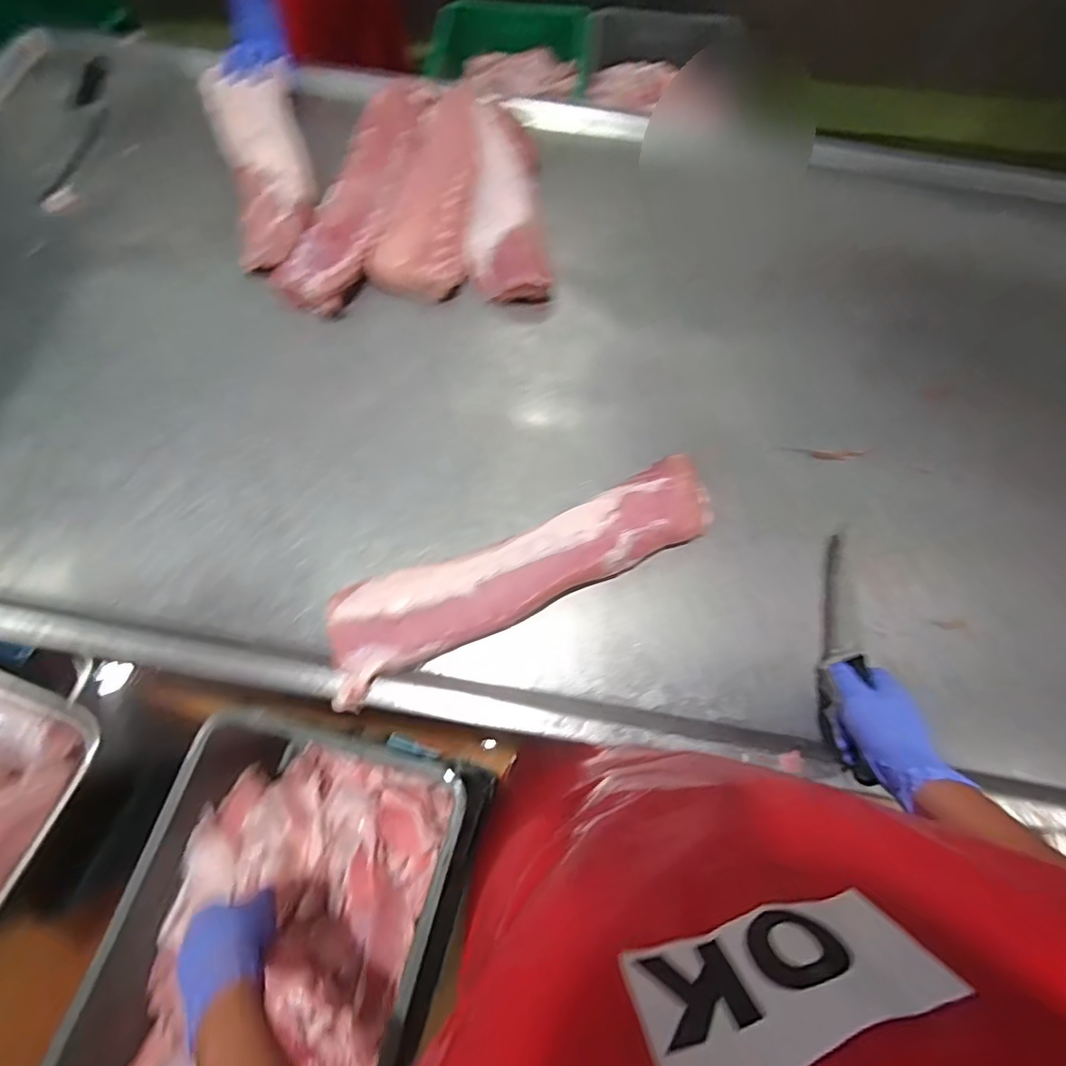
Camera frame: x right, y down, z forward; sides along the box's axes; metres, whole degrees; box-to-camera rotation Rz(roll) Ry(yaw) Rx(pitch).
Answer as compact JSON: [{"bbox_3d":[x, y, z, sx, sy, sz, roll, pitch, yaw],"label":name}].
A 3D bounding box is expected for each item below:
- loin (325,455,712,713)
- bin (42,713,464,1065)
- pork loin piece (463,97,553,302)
[{"bbox_3d":[-0.005,0.041,0.686,0.509,0.065,0.115,-26,71,-10],"label":"loin"},{"bbox_3d":[-0.314,0.524,0.673,0.353,0.189,0.509,14,67,3],"label":"bin"},{"bbox_3d":[-0.043,-0.568,0.924,0.143,0.073,0.396,-1,70,-1],"label":"pork loin piece"}]

